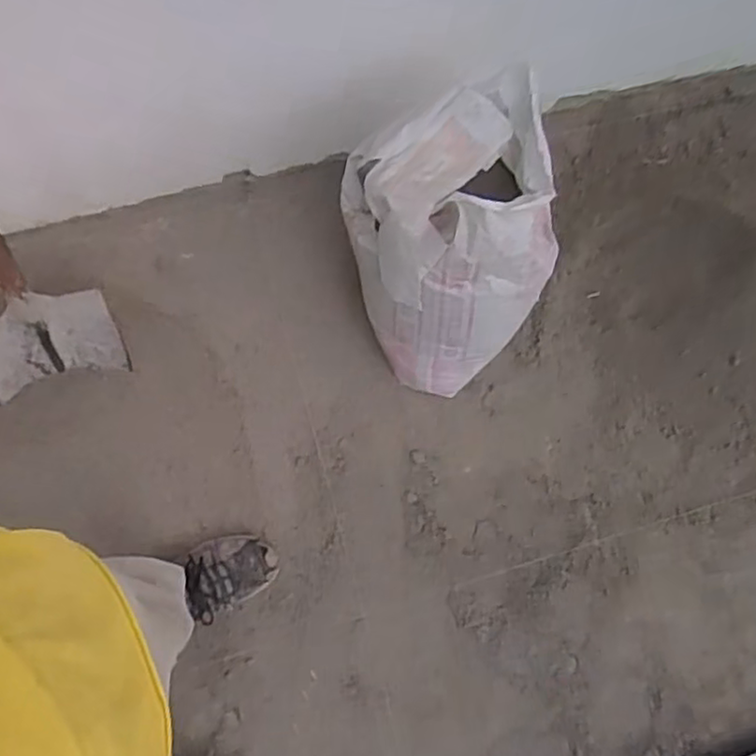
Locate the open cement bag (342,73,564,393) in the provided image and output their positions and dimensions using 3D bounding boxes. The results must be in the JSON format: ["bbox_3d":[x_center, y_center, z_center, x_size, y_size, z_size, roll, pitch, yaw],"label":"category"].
[{"bbox_3d":[0.116,-0.208,1.125,0.290,0.381,0.303,-25,78,-11],"label":"open cement bag"}]

